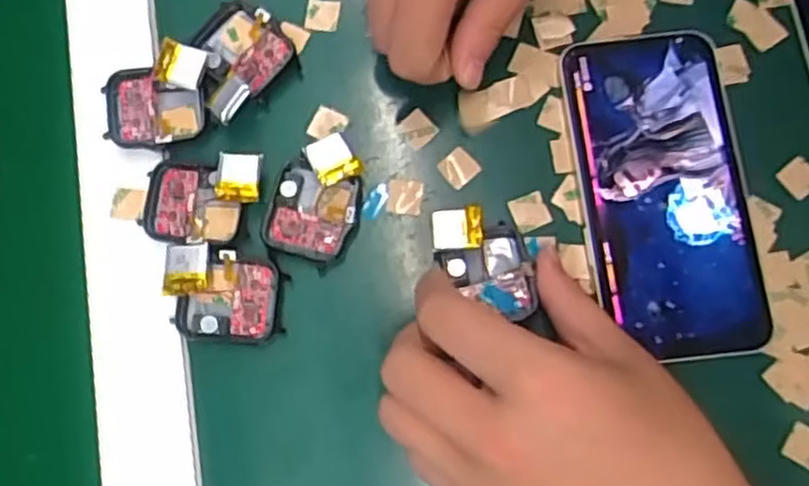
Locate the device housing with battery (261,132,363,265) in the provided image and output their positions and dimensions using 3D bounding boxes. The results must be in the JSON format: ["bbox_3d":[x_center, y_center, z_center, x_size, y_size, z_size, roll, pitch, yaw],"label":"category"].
[{"bbox_3d":[-0.039,-0.020,0.320,0.039,0.015,0.053,12,80,3],"label":"device housing with battery"}]

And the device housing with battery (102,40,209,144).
[{"bbox_3d":[-0.112,-0.066,0.331,0.045,0.015,0.046,-1,80,1],"label":"device housing with battery"}]

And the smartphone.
[{"bbox_3d":[0.115,-0.024,0.321,0.073,0.011,0.145,-6,80,0],"label":"smartphone"}]

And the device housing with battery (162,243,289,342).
[{"bbox_3d":[-0.077,0.022,0.310,0.048,0.013,0.038,5,80,2],"label":"device housing with battery"}]

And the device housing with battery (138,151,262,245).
[{"bbox_3d":[-0.089,-0.019,0.320,0.052,0.013,0.038,-1,80,1],"label":"device housing with battery"}]

